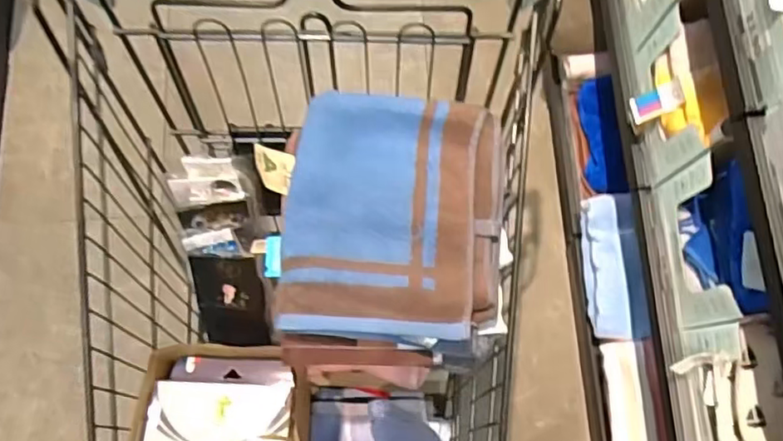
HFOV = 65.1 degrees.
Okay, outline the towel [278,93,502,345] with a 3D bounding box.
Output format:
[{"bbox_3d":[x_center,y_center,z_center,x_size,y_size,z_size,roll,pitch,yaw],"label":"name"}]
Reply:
[{"bbox_3d":[0.003,-0.008,0.512,0.177,0.029,0.203,3,74,0],"label":"towel"}]

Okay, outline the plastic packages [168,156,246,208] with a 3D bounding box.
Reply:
[{"bbox_3d":[-0.217,-0.048,0.728,0.082,0.030,0.059,-1,109,-2],"label":"plastic packages"}]

